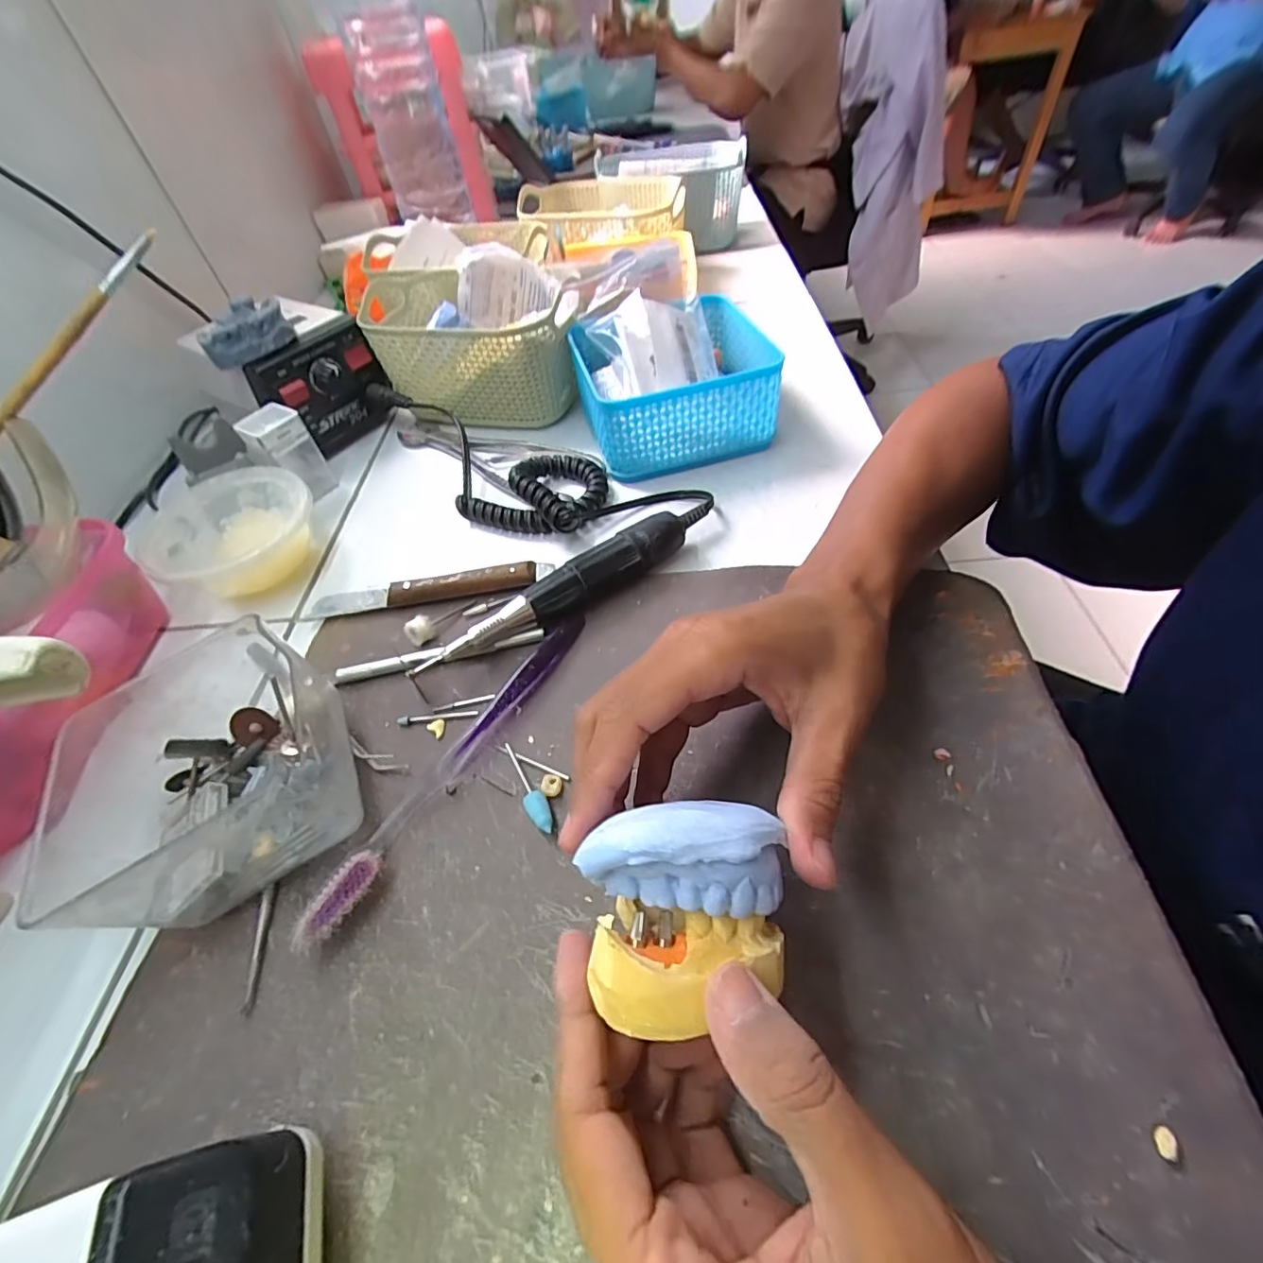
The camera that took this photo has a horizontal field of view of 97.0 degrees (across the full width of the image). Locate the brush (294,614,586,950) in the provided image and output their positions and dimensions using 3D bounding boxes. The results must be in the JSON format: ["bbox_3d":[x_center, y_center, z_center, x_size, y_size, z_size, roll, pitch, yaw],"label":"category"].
[{"bbox_3d":[-0.080,0.055,0.268,0.018,0.018,0.188,21,57,23],"label":"brush"}]

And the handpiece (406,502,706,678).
[{"bbox_3d":[-0.029,-0.028,0.323,0.195,0.027,0.027,-30,53,-16],"label":"handpiece"}]

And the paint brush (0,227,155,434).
[{"bbox_3d":[-0.310,-0.134,0.292,0.011,0.008,0.195,25,80,23],"label":"paint brush"}]

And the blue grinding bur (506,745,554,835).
[{"bbox_3d":[-0.048,0.071,0.256,0.010,0.010,0.050,-26,52,-13],"label":"blue grinding bur"}]

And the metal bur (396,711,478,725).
[{"bbox_3d":[-0.101,0.043,0.289,0.041,0.004,0.004,-9,51,-2],"label":"metal bur"}]

